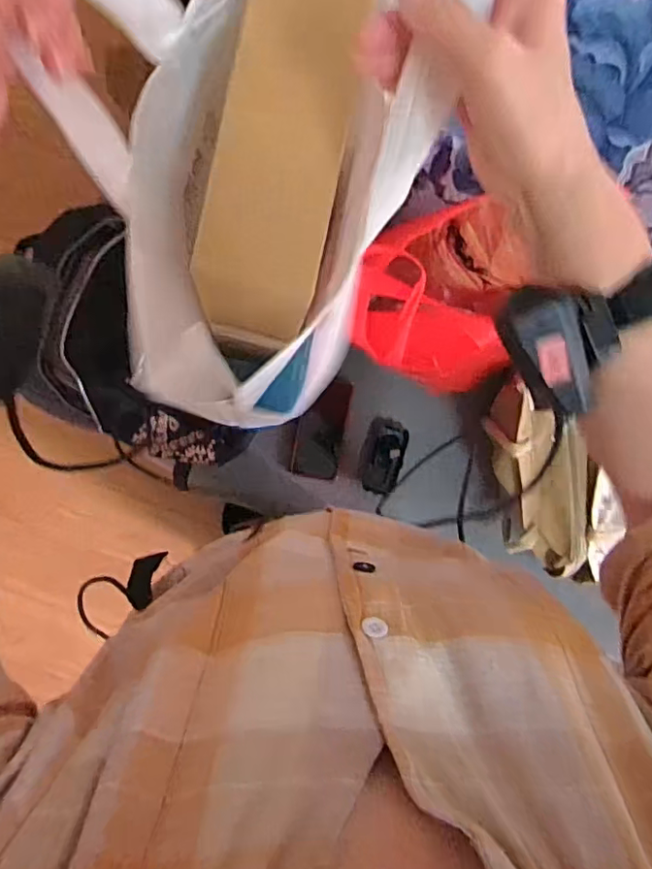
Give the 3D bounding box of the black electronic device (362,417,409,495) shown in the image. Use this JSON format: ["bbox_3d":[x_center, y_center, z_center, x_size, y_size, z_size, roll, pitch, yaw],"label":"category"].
[{"bbox_3d":[0.092,0.034,0.910,0.067,0.023,0.116,19,87,-5],"label":"black electronic device"}]

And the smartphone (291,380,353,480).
[{"bbox_3d":[-0.006,-0.008,0.908,0.075,0.009,0.156,10,97,-2],"label":"smartphone"}]

